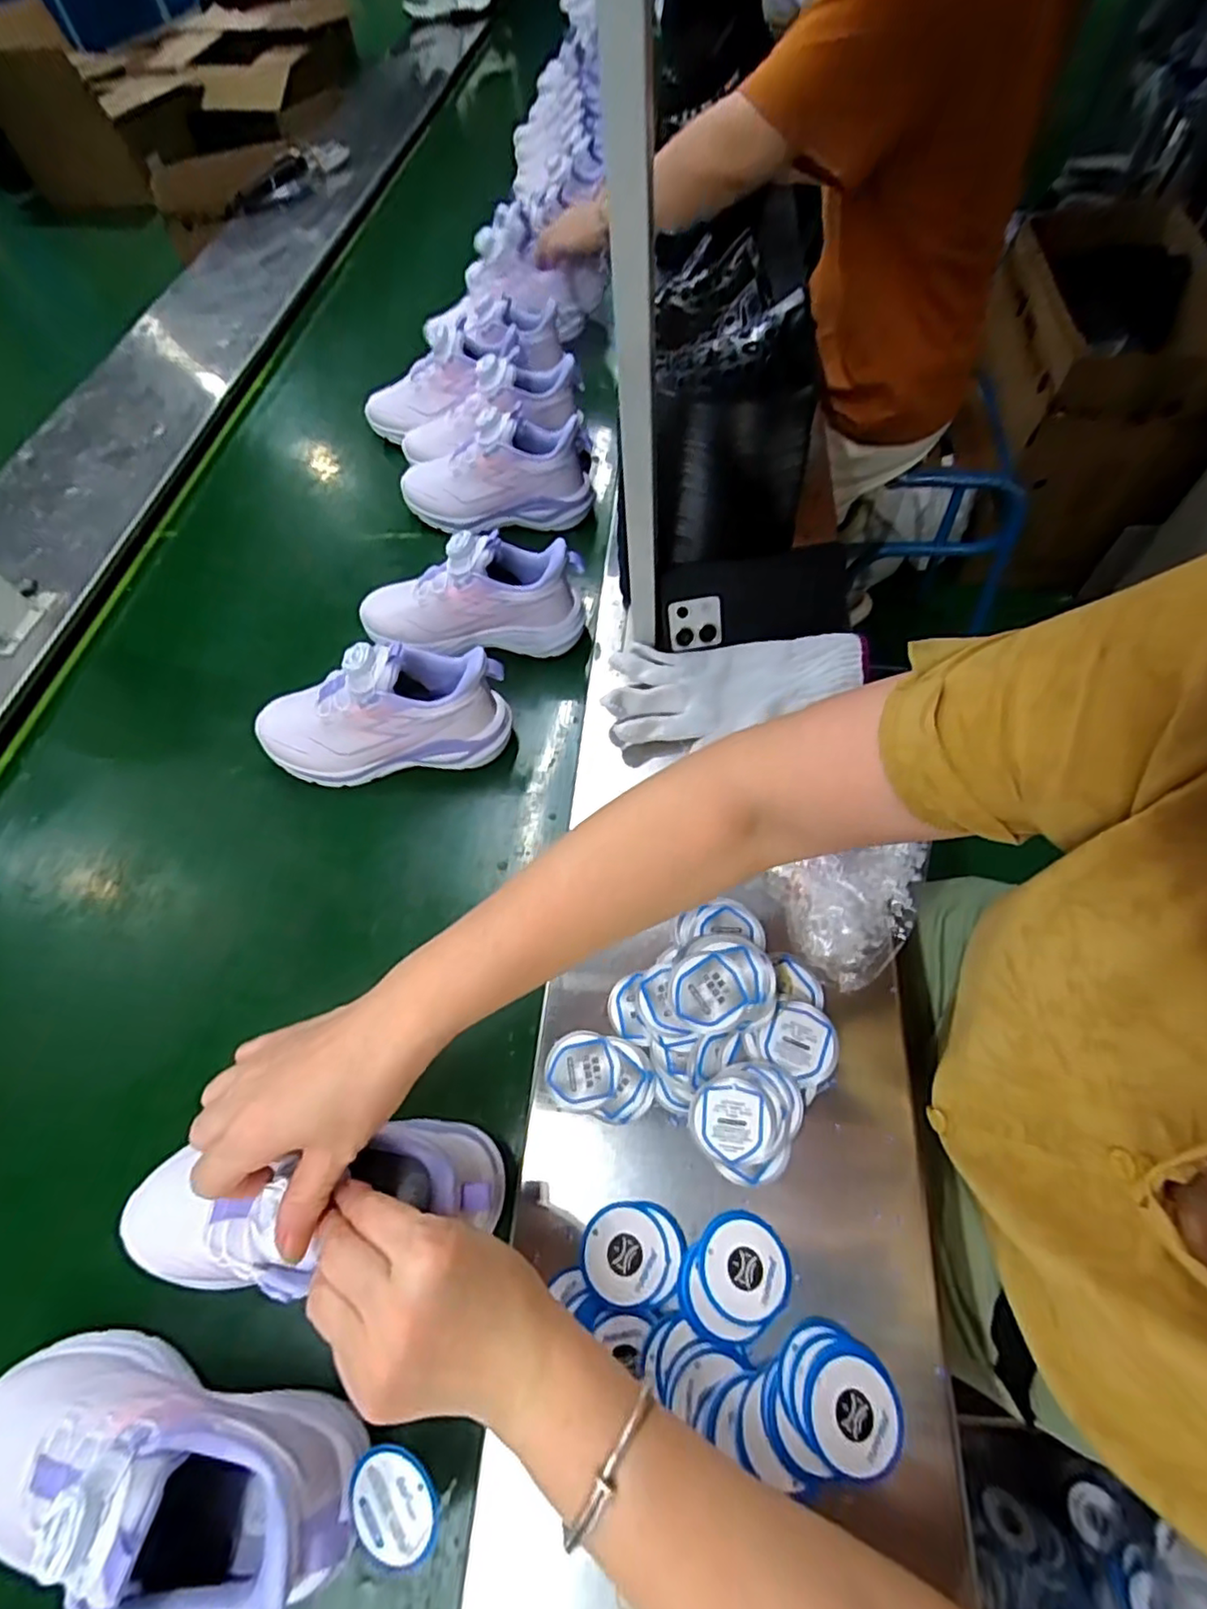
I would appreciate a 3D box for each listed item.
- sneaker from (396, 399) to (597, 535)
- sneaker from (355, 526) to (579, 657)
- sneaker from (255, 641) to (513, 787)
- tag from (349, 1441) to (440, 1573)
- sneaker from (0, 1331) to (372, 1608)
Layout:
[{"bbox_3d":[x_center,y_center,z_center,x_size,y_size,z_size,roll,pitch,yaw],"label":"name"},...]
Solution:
[{"bbox_3d":[-0.125,-0.373,0.724,0.211,0.134,0.076,1,63,1],"label":"sneaker"},{"bbox_3d":[-0.131,-0.204,0.609,0.216,0.107,0.068,0,63,1],"label":"sneaker"},{"bbox_3d":[-0.193,-0.081,0.544,0.215,0.111,0.073,-5,63,-2],"label":"sneaker"},{"bbox_3d":[-0.103,0.343,0.312,0.049,0.005,0.043,25,82,17],"label":"tag"},{"bbox_3d":[-0.226,0.326,0.308,0.218,0.105,0.076,9,63,5],"label":"sneaker"}]

